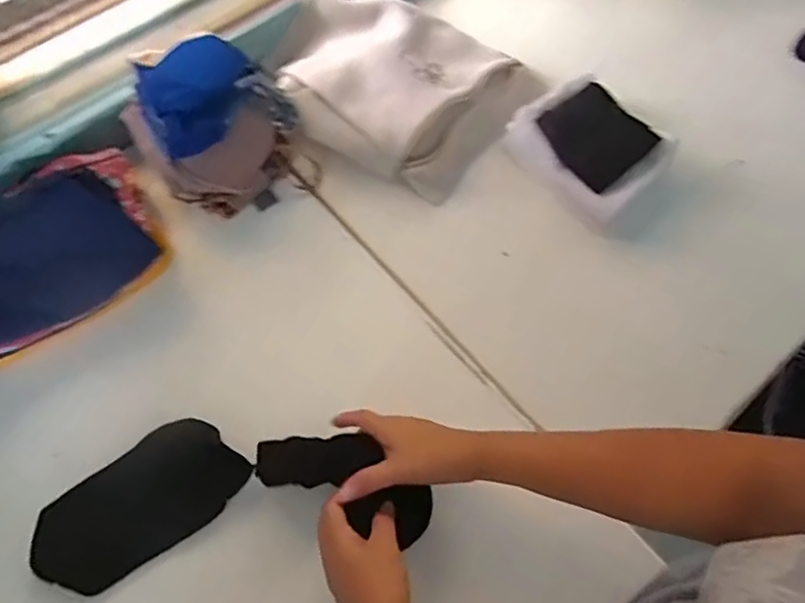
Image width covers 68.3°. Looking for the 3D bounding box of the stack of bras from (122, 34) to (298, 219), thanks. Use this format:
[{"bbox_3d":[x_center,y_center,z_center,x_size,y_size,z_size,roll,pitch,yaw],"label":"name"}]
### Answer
[{"bbox_3d":[-0.214,-0.189,0.647,0.158,0.132,0.131,8,68,1],"label":"stack of bras"}]

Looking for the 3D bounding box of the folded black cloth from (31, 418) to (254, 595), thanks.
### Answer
[{"bbox_3d":[-0.243,0.187,0.549,0.189,0.030,0.094,-34,73,-15],"label":"folded black cloth"}]

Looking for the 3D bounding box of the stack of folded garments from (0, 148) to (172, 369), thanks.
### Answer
[{"bbox_3d":[-0.360,-0.052,0.601,0.221,0.083,0.151,-37,74,-16],"label":"stack of folded garments"}]

